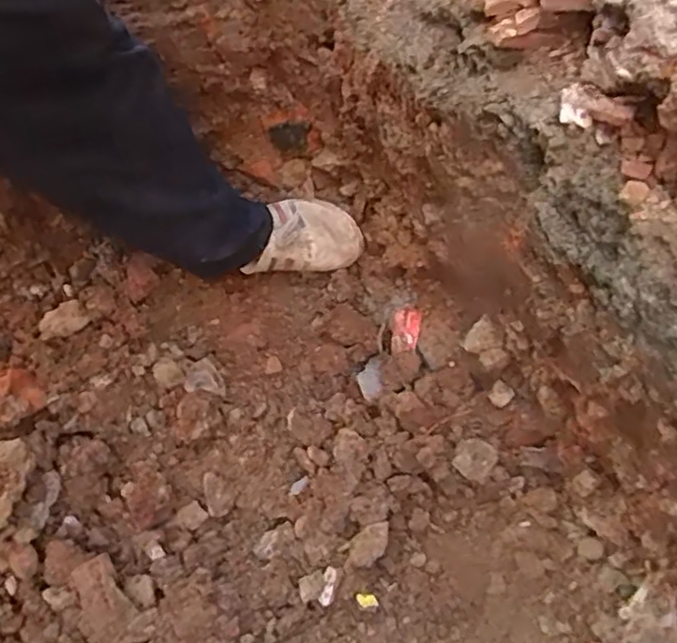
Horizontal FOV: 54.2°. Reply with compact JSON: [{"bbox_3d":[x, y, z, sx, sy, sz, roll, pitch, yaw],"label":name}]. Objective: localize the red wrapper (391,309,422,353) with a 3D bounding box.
[{"bbox_3d":[0.082,0.012,0.819,0.036,0.008,0.053,1,87,29],"label":"red wrapper"}]

